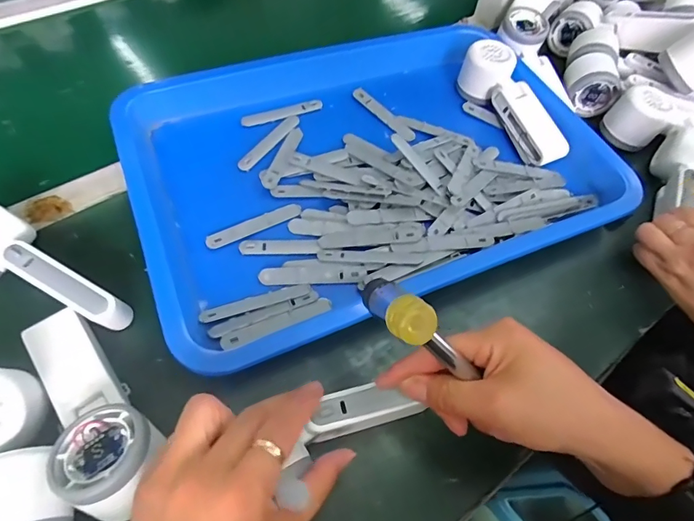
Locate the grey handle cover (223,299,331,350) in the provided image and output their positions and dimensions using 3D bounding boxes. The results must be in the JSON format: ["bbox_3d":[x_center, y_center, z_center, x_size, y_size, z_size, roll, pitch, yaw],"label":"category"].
[{"bbox_3d":[-0.057,0.051,0.352,0.094,0.007,0.016,-21,63,-17],"label":"grey handle cover"}]

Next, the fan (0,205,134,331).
[{"bbox_3d":[-0.244,0.011,0.334,0.159,0.054,0.056,29,60,13],"label":"fan"}]

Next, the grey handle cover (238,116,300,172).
[{"bbox_3d":[-0.084,-0.129,0.461,0.016,0.005,0.092,31,61,14],"label":"grey handle cover"}]

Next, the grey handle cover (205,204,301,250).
[{"bbox_3d":[-0.087,-0.034,0.403,0.094,0.006,0.015,-25,64,-18],"label":"grey handle cover"}]

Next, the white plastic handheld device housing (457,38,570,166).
[{"bbox_3d":[0.191,-0.182,0.481,0.057,0.045,0.158,-19,62,-16],"label":"white plastic handheld device housing"}]

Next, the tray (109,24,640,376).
[{"bbox_3d":[0.019,-0.126,0.451,0.467,0.039,0.364,-19,62,-15],"label":"tray"}]

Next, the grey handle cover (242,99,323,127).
[{"bbox_3d":[-0.071,-0.165,0.478,0.094,0.006,0.017,-16,61,-14],"label":"grey handle cover"}]

